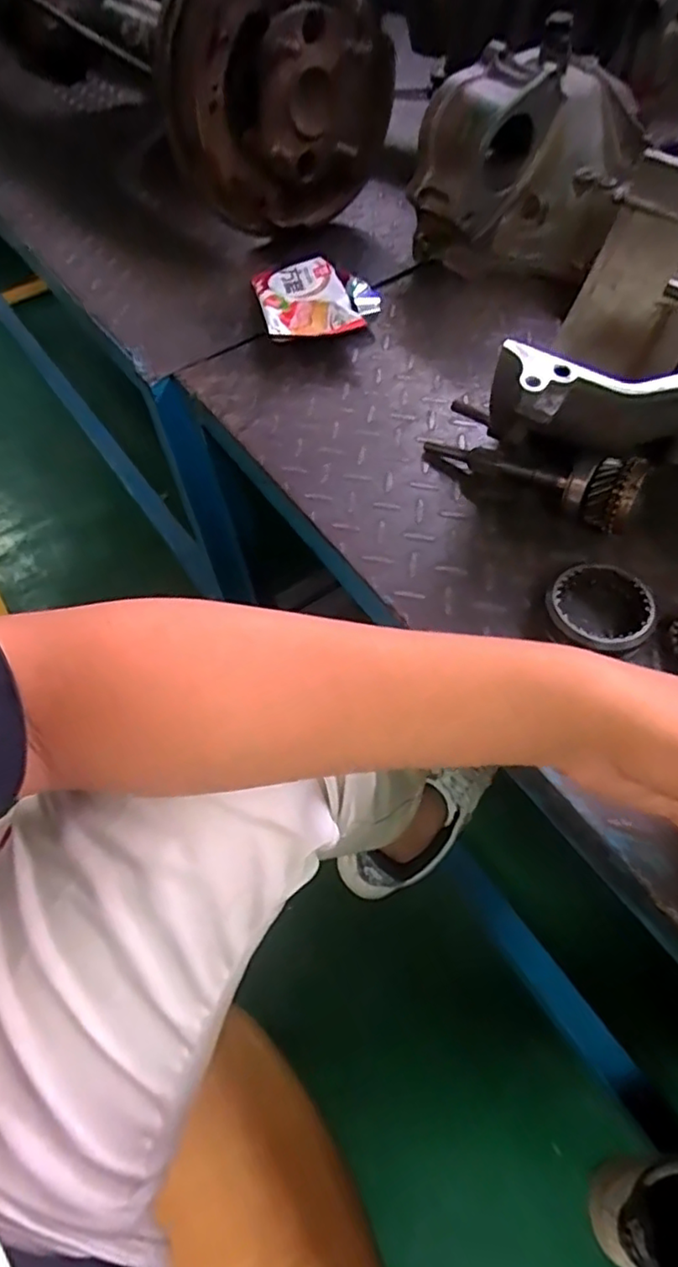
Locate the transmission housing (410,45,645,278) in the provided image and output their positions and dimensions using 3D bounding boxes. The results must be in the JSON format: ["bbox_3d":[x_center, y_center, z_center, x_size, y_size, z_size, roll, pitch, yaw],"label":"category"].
[{"bbox_3d":[0.187,-0.455,0.630,0.211,0.156,0.132,14,57,10],"label":"transmission housing"}]

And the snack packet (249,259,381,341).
[{"bbox_3d":[-0.024,-0.336,0.635,0.111,0.026,0.142,-11,57,-6],"label":"snack packet"}]

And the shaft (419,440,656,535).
[{"bbox_3d":[0.152,-0.129,0.488,0.056,0.062,0.174,-41,48,-23],"label":"shaft"}]

